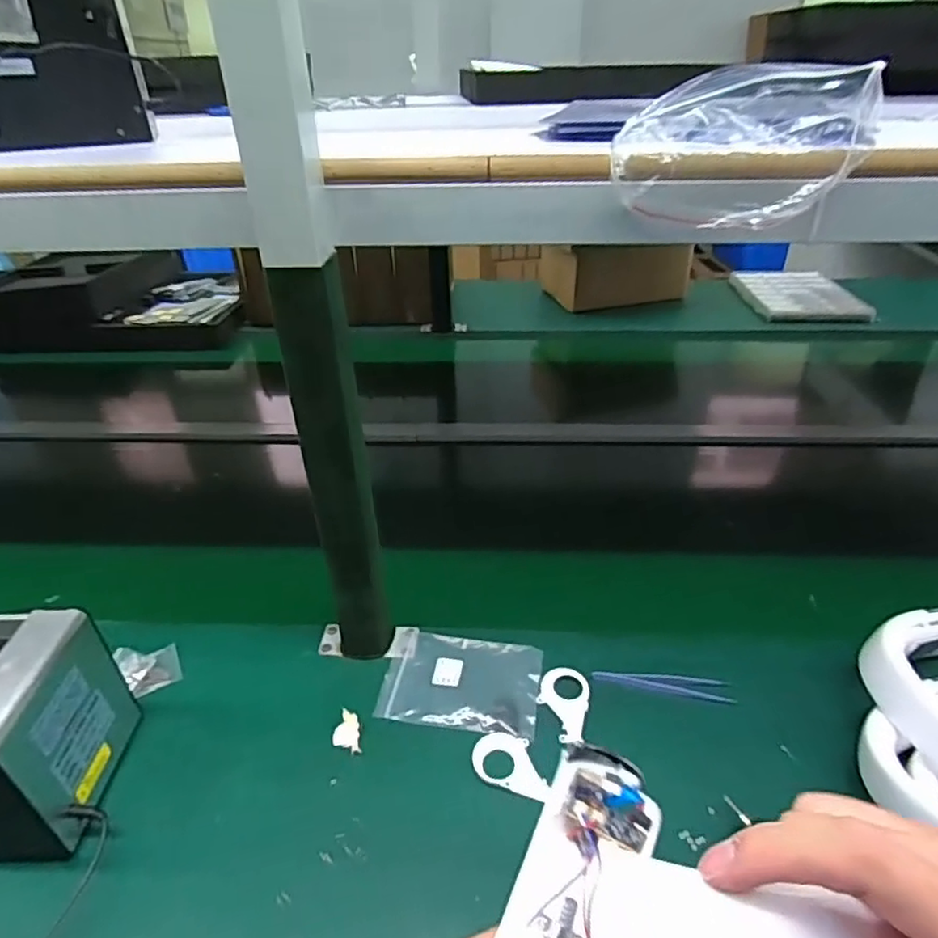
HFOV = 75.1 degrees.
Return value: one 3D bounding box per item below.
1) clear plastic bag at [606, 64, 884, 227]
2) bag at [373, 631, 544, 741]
[{"bbox_3d":[0.176,-0.211,0.392,0.164,0.089,0.075,0,41,13],"label":"clear plastic bag"},{"bbox_3d":[-0.006,0.204,0.593,0.147,0.007,0.102,6,34,10],"label":"bag"}]

